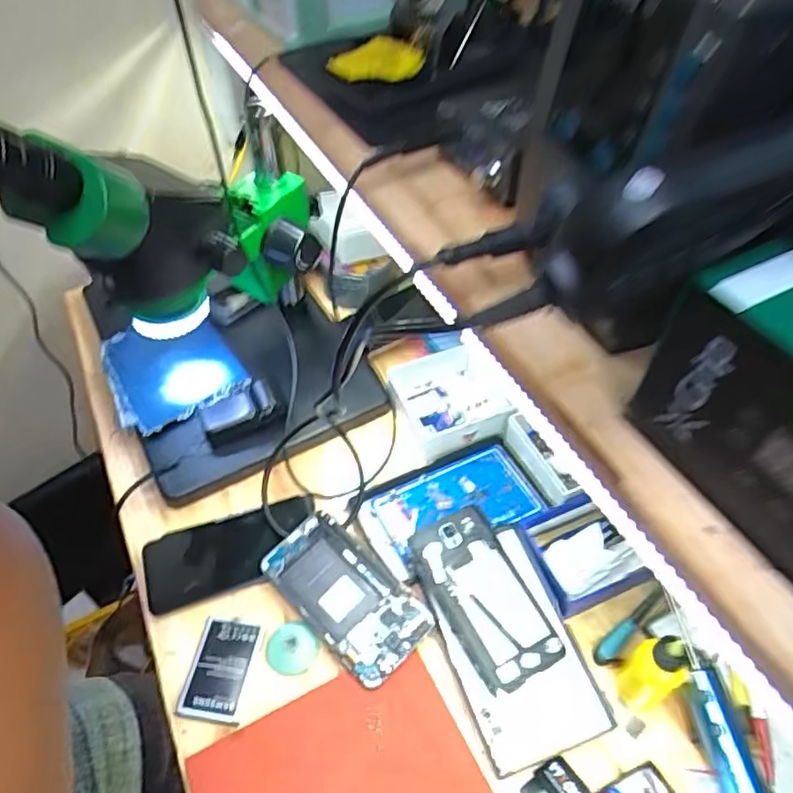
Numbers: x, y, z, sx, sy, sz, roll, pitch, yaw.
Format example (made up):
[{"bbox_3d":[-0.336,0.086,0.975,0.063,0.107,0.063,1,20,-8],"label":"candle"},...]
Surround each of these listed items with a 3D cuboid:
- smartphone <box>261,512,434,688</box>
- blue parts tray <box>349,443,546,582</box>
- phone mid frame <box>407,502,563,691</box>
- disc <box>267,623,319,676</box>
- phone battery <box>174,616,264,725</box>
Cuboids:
[{"bbox_3d":[-0.045,0.171,0.534,0.075,0.011,0.148,-39,60,-23],"label":"smartphone"},{"bbox_3d":[0.052,0.101,0.595,0.163,0.032,0.099,-21,50,-15],"label":"blue parts tray"},{"bbox_3d":[0.073,0.169,0.521,0.074,0.012,0.145,-23,64,-15],"label":"phone mid frame"},{"bbox_3d":[-0.087,0.212,0.515,0.042,0.006,0.039,-2,52,2],"label":"disc"},{"bbox_3d":[-0.146,0.225,0.506,0.050,0.009,0.078,4,53,7],"label":"phone battery"}]

